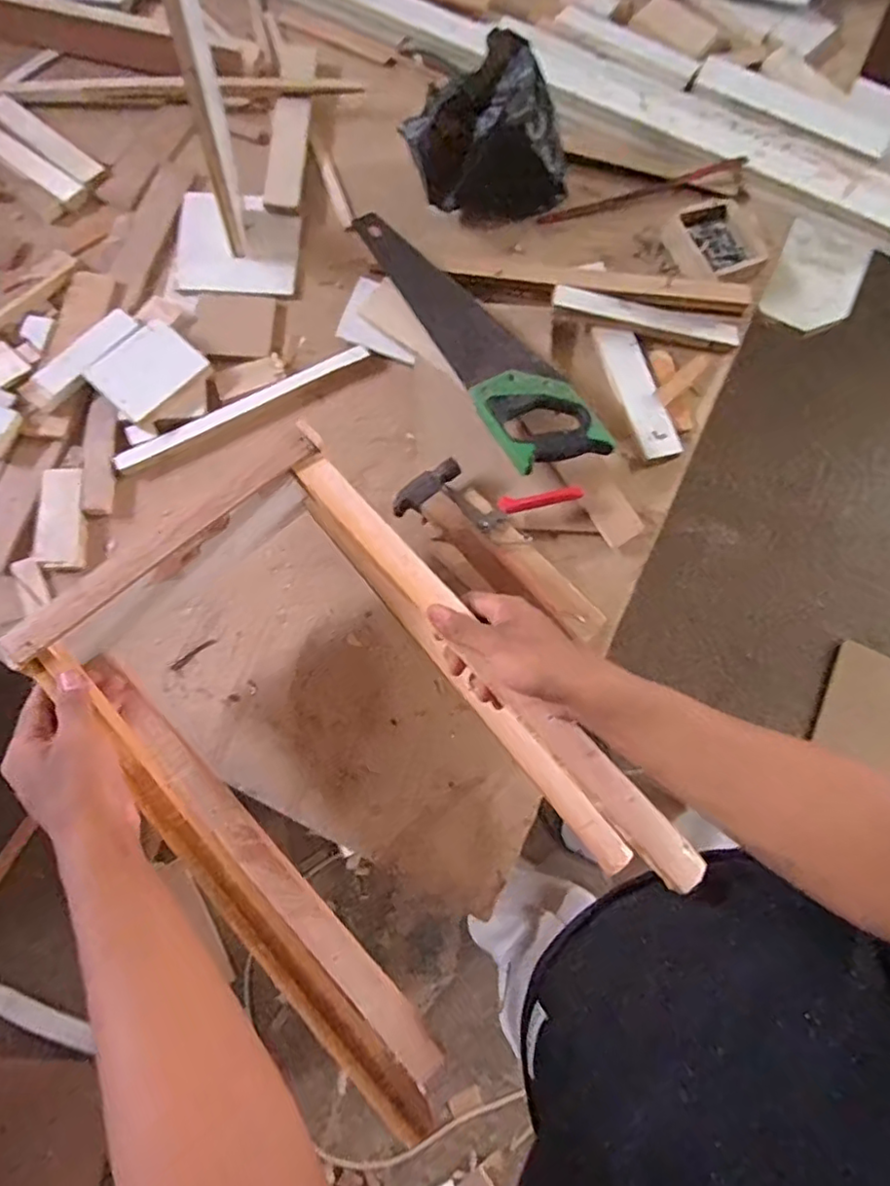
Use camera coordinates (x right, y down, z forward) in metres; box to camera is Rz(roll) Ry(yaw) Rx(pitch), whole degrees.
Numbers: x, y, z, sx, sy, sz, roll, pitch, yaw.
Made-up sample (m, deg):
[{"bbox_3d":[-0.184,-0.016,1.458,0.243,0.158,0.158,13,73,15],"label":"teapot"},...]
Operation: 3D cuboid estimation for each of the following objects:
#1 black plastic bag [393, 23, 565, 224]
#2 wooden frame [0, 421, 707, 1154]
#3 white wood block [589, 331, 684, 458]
[{"bbox_3d":[0.065,-0.581,0.800,0.191,0.124,0.143,-37,79,-13],"label":"black plastic bag"},{"bbox_3d":[-0.076,0.133,0.523,0.289,0.132,0.468,-41,79,-12],"label":"wooden frame"},{"bbox_3d":[0.246,-0.257,0.793,0.049,0.015,0.187,-18,75,-9],"label":"white wood block"}]

